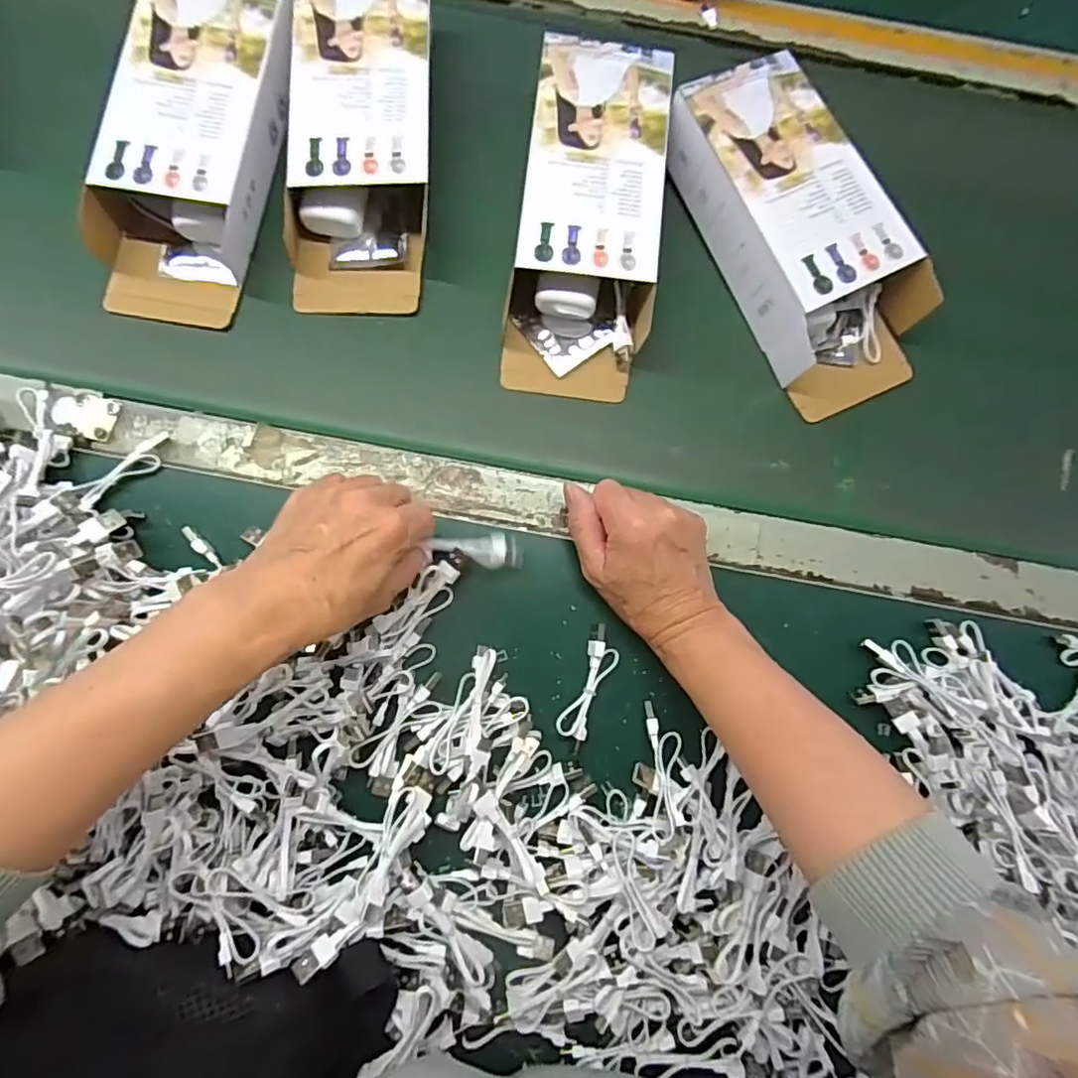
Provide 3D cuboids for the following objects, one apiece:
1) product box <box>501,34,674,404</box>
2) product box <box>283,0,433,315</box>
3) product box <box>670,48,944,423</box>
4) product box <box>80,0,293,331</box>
[{"bbox_3d":[0.038,-0.235,0.433,0.100,0.049,0.254,7,82,2],"label":"product box"},{"bbox_3d":[-0.129,-0.299,0.440,0.112,0.058,0.254,3,82,2],"label":"product box"},{"bbox_3d":[0.195,-0.225,0.432,0.109,0.049,0.250,-25,82,-3],"label":"product box"},{"bbox_3d":[-0.246,-0.299,0.430,0.107,0.054,0.232,12,82,3],"label":"product box"}]

